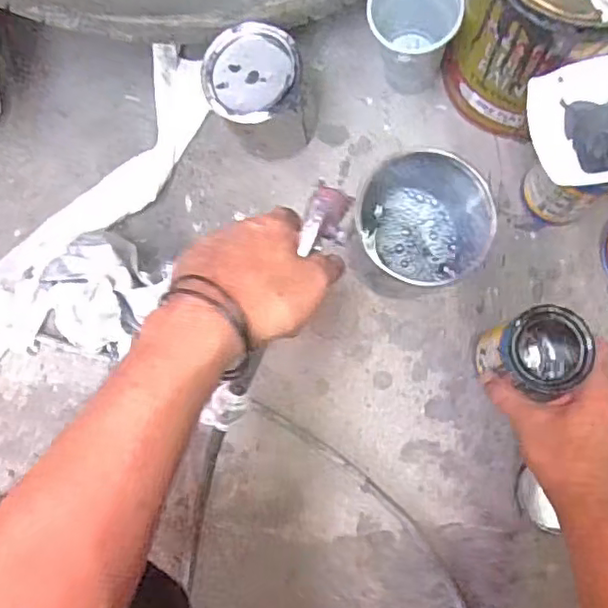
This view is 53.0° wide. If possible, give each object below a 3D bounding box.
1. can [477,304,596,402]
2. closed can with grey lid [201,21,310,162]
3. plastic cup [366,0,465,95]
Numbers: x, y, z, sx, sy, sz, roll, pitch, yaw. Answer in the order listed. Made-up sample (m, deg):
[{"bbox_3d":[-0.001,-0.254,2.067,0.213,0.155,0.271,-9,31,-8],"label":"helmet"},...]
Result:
[{"bbox_3d":[0.204,0.040,0.546,0.076,0.075,0.072,23,85,6],"label":"can"},{"bbox_3d":[-0.048,-0.217,0.634,0.091,0.116,0.097,0,82,2],"label":"closed can with grey lid"},{"bbox_3d":[0.105,-0.267,0.609,0.082,0.116,0.074,5,82,2],"label":"plastic cup"}]

